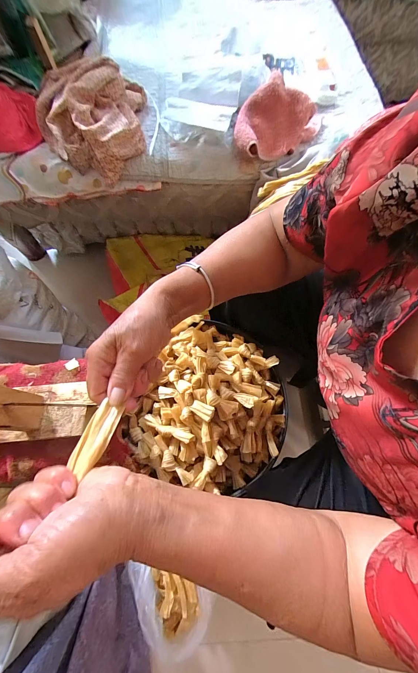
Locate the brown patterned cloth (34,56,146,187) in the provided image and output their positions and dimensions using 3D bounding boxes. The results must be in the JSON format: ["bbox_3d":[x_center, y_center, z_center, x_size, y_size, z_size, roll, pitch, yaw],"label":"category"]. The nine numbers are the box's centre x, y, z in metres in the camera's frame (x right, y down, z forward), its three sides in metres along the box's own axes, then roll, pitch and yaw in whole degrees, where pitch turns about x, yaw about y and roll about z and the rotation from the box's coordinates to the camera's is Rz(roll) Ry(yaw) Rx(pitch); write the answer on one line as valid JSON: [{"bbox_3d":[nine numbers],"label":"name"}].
[{"bbox_3d":[-0.250,-0.465,0.539,0.228,0.107,0.219,-9,69,-5],"label":"brown patterned cloth"}]

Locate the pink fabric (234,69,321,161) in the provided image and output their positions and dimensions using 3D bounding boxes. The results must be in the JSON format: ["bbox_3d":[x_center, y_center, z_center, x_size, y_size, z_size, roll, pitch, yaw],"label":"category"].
[{"bbox_3d":[0.143,-0.458,0.526,0.195,0.085,0.116,-39,74,-15],"label":"pink fabric"}]

